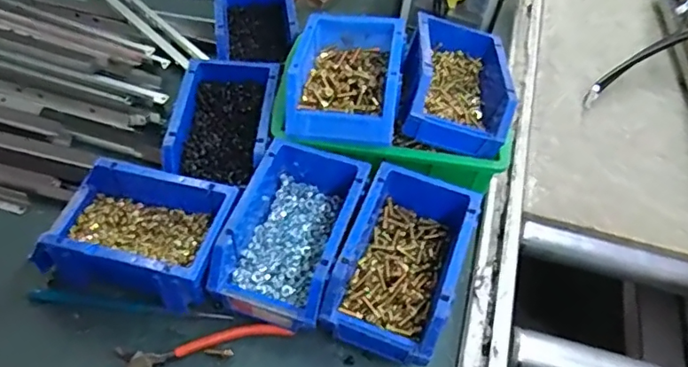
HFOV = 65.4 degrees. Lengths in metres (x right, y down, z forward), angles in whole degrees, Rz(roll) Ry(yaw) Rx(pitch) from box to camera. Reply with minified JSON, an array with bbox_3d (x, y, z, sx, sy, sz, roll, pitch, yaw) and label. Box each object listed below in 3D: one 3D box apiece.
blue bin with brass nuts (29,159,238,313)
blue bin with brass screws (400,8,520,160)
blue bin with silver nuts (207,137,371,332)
[{"bbox_3d":[-0.186,0.045,0.487,0.161,0.066,0.117,16,51,10],"label":"blue bin with brass nuts"},{"bbox_3d":[0.120,-0.111,0.562,0.108,0.061,0.162,9,50,4],"label":"blue bin with brass screws"},{"bbox_3d":[-0.045,0.038,0.504,0.101,0.061,0.178,17,51,10],"label":"blue bin with silver nuts"}]

